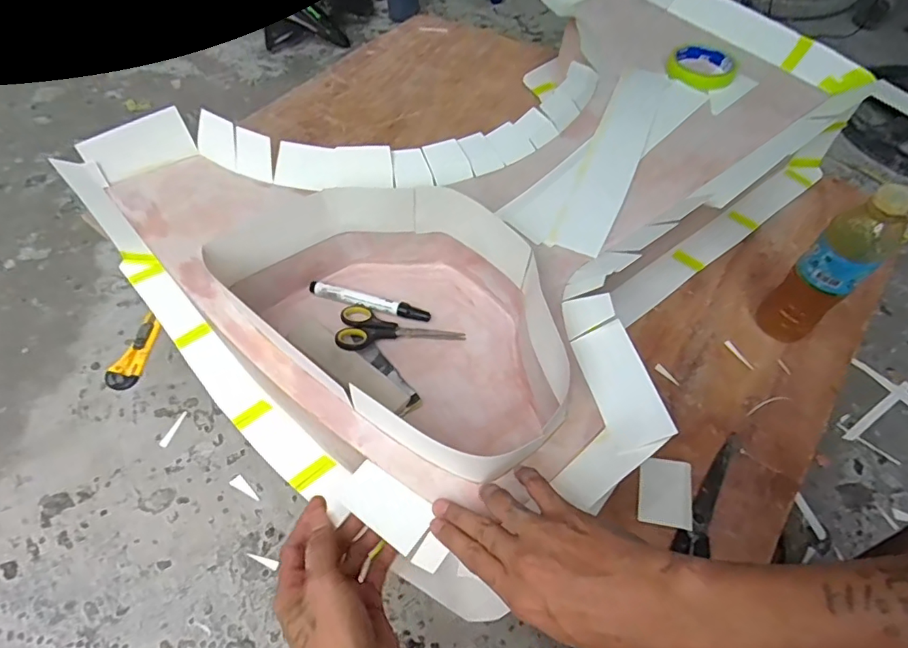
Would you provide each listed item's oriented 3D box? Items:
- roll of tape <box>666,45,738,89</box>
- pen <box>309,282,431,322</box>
[{"bbox_3d":[0.347,-0.362,0.714,0.088,0.016,0.088,0,56,-1],"label":"roll of tape"},{"bbox_3d":[-0.097,-0.026,0.582,0.143,0.013,0.018,13,57,8],"label":"pen"}]

